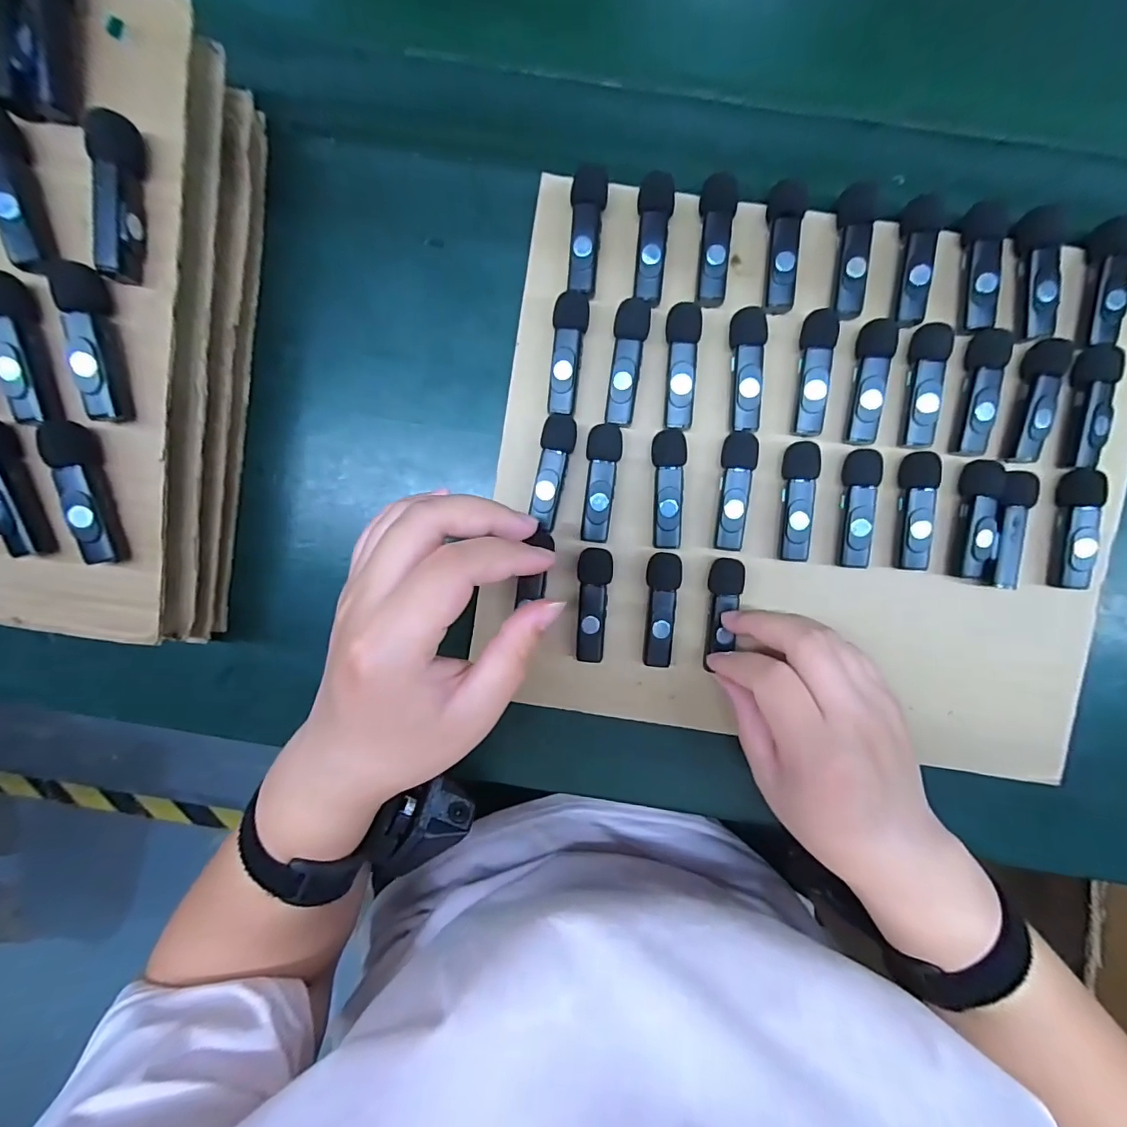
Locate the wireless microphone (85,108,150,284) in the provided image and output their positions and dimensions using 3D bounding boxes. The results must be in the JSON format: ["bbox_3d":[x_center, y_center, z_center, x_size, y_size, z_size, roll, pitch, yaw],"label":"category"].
[{"bbox_3d":[-0.191,-0.157,0.217,0.015,0.015,0.064,-1,90,1],"label":"wireless microphone"}]

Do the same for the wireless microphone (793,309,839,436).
[{"bbox_3d":[0.137,-0.103,0.275,0.017,0.013,0.064,5,90,1],"label":"wireless microphone"}]

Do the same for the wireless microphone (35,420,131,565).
[{"bbox_3d":[-0.221,-0.033,0.232,0.014,0.017,0.065,-10,90,1],"label":"wireless microphone"}]

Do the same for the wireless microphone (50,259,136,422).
[{"bbox_3d":[-0.209,-0.099,0.224,0.014,0.016,0.067,-10,90,1],"label":"wireless microphone"}]

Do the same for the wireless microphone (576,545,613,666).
[{"bbox_3d":[0.018,0.024,0.289,0.019,0.014,0.064,1,90,1],"label":"wireless microphone"}]

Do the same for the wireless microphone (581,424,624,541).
[{"bbox_3d":[0.021,-0.045,0.284,0.018,0.016,0.064,5,90,1],"label":"wireless microphone"}]

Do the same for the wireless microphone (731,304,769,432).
[{"bbox_3d":[0.101,-0.105,0.276,0.018,0.016,0.063,0,90,1],"label":"wireless microphone"}]

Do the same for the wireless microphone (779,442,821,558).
[{"bbox_3d":[0.131,-0.034,0.281,0.017,0.014,0.065,3,90,1],"label":"wireless microphone"}]

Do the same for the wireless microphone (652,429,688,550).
[{"bbox_3d":[0.059,-0.041,0.285,0.018,0.014,0.065,1,90,1],"label":"wireless microphone"}]

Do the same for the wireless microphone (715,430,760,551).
[{"bbox_3d":[0.096,-0.040,0.282,0.018,0.016,0.065,5,90,1],"label":"wireless microphone"}]

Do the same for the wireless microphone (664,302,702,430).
[{"bbox_3d":[0.065,-0.108,0.277,0.018,0.017,0.065,0,90,1],"label":"wireless microphone"}]

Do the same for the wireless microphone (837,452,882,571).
[{"bbox_3d":[0.163,-0.030,0.280,0.017,0.014,0.064,4,90,1],"label":"wireless microphone"}]

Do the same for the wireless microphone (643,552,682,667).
[{"bbox_3d":[0.056,0.026,0.288,0.019,0.013,0.064,2,90,1],"label":"wireless microphone"}]

